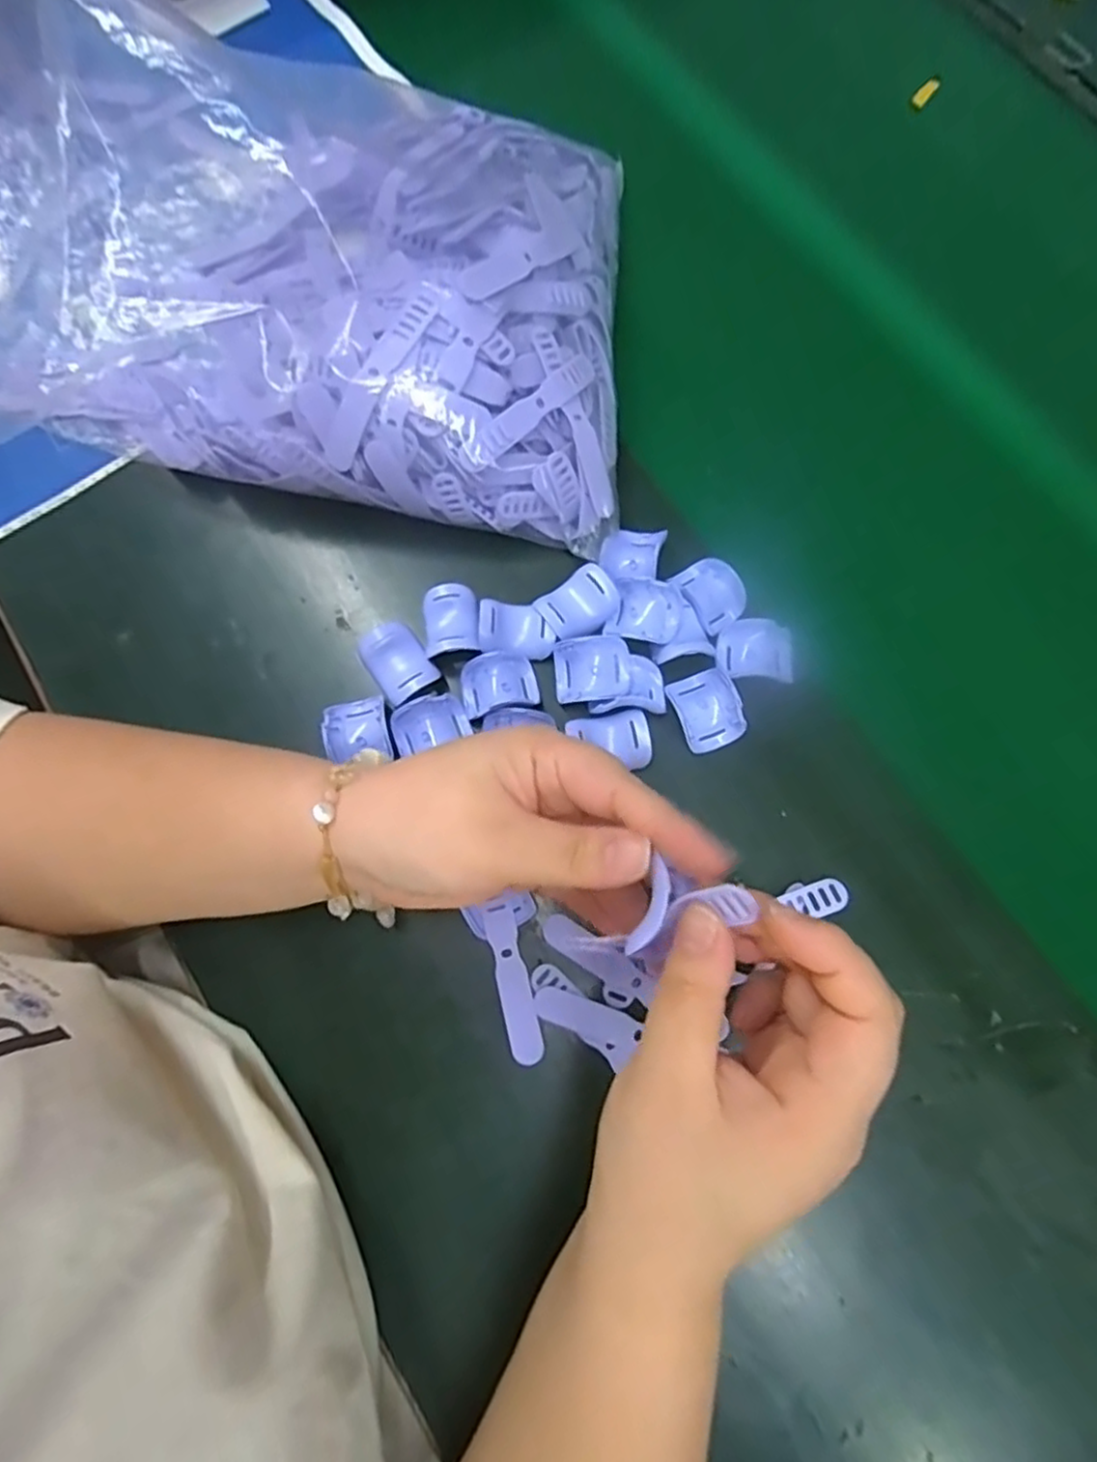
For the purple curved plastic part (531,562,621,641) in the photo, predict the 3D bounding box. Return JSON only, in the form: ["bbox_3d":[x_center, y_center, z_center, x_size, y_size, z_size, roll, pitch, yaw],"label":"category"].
[{"bbox_3d":[0.015,-0.064,0.360,0.040,0.014,0.029,-34,78,-8],"label":"purple curved plastic part"}]

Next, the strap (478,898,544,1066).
[{"bbox_3d":[-0.016,0.114,0.321,0.015,0.004,0.071,-13,79,-8],"label":"strap"}]

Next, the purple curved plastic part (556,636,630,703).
[{"bbox_3d":[0.022,-0.030,0.344,0.036,0.009,0.030,-2,75,0],"label":"purple curved plastic part"}]

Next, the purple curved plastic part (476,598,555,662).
[{"bbox_3d":[-0.016,-0.052,0.355,0.037,0.014,0.027,-4,75,-1],"label":"purple curved plastic part"}]

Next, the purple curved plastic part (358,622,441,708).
[{"bbox_3d":[-0.075,-0.033,0.356,0.029,0.020,0.040,-34,78,-8],"label":"purple curved plastic part"}]

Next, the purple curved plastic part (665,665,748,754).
[{"bbox_3d":[0.078,-0.010,0.349,0.030,0.019,0.038,-16,76,-4],"label":"purple curved plastic part"}]

